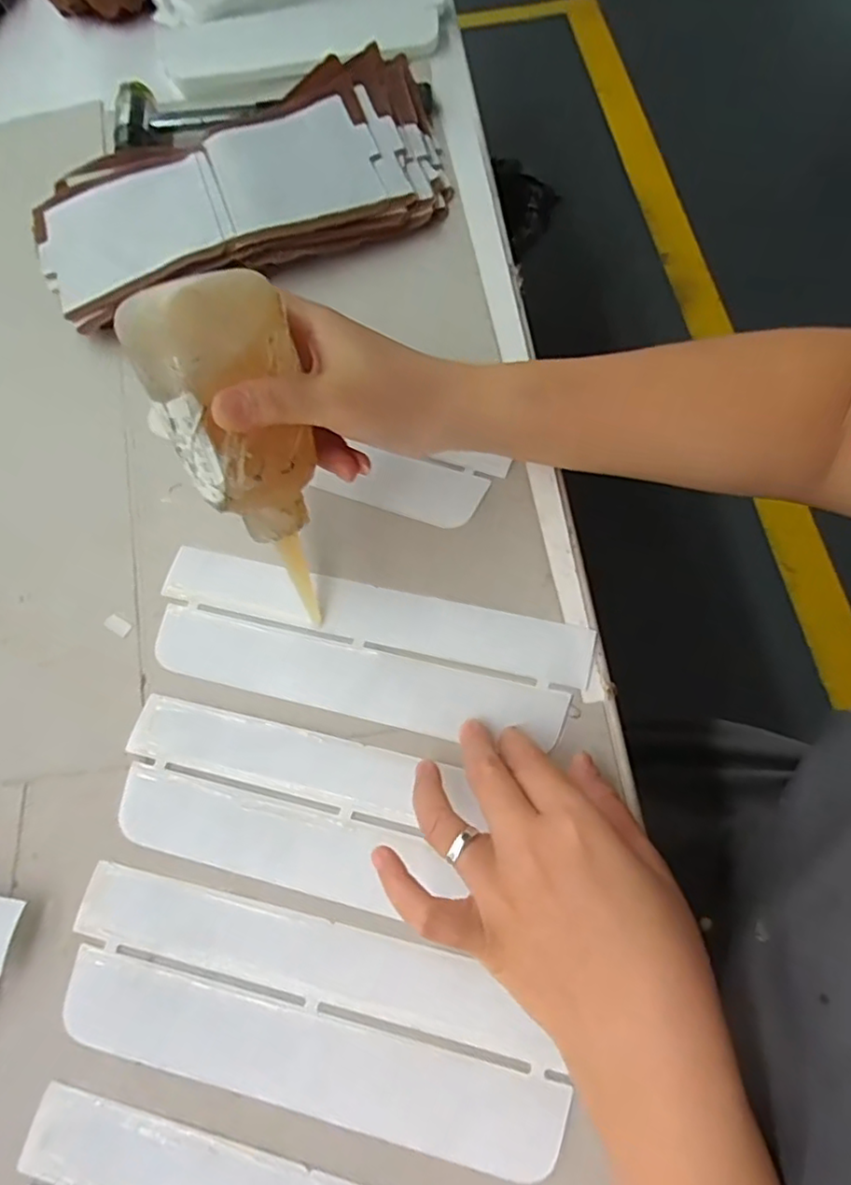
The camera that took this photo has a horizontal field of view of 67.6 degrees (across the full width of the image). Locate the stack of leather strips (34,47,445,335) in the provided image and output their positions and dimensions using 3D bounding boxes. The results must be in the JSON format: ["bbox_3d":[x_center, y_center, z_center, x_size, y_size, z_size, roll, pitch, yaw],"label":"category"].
[{"bbox_3d":[-0.127,-0.277,0.434,0.281,0.032,0.159,-17,68,-3],"label":"stack of leather strips"}]

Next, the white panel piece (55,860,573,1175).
[{"bbox_3d":[-0.052,0.176,0.268,0.214,0.008,0.070,11,69,8],"label":"white panel piece"}]

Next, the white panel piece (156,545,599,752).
[{"bbox_3d":[-0.032,0.028,0.328,0.222,0.004,0.069,10,69,9],"label":"white panel piece"}]

